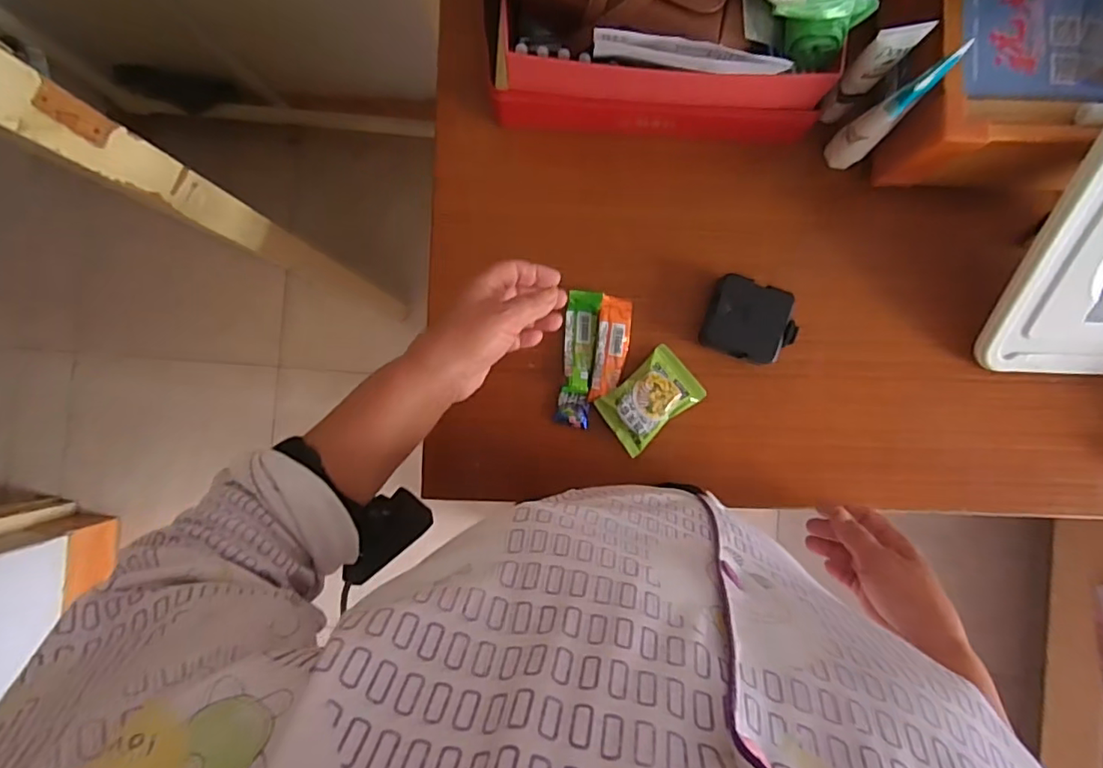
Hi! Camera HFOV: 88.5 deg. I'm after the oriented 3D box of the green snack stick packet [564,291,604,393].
[{"bbox_3d":[0.028,-0.040,0.545,0.030,0.014,0.094,7,89,-1],"label":"green snack stick packet"}]

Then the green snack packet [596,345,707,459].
[{"bbox_3d":[0.095,0.015,0.543,0.096,0.017,0.063,-40,90,-1],"label":"green snack packet"}]

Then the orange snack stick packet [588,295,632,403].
[{"bbox_3d":[0.058,-0.034,0.548,0.030,0.009,0.100,7,89,-1],"label":"orange snack stick packet"}]

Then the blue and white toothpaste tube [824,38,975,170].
[{"bbox_3d":[0.289,-0.231,0.487,0.049,0.135,0.031,-38,90,-1],"label":"blue and white toothpaste tube"}]

